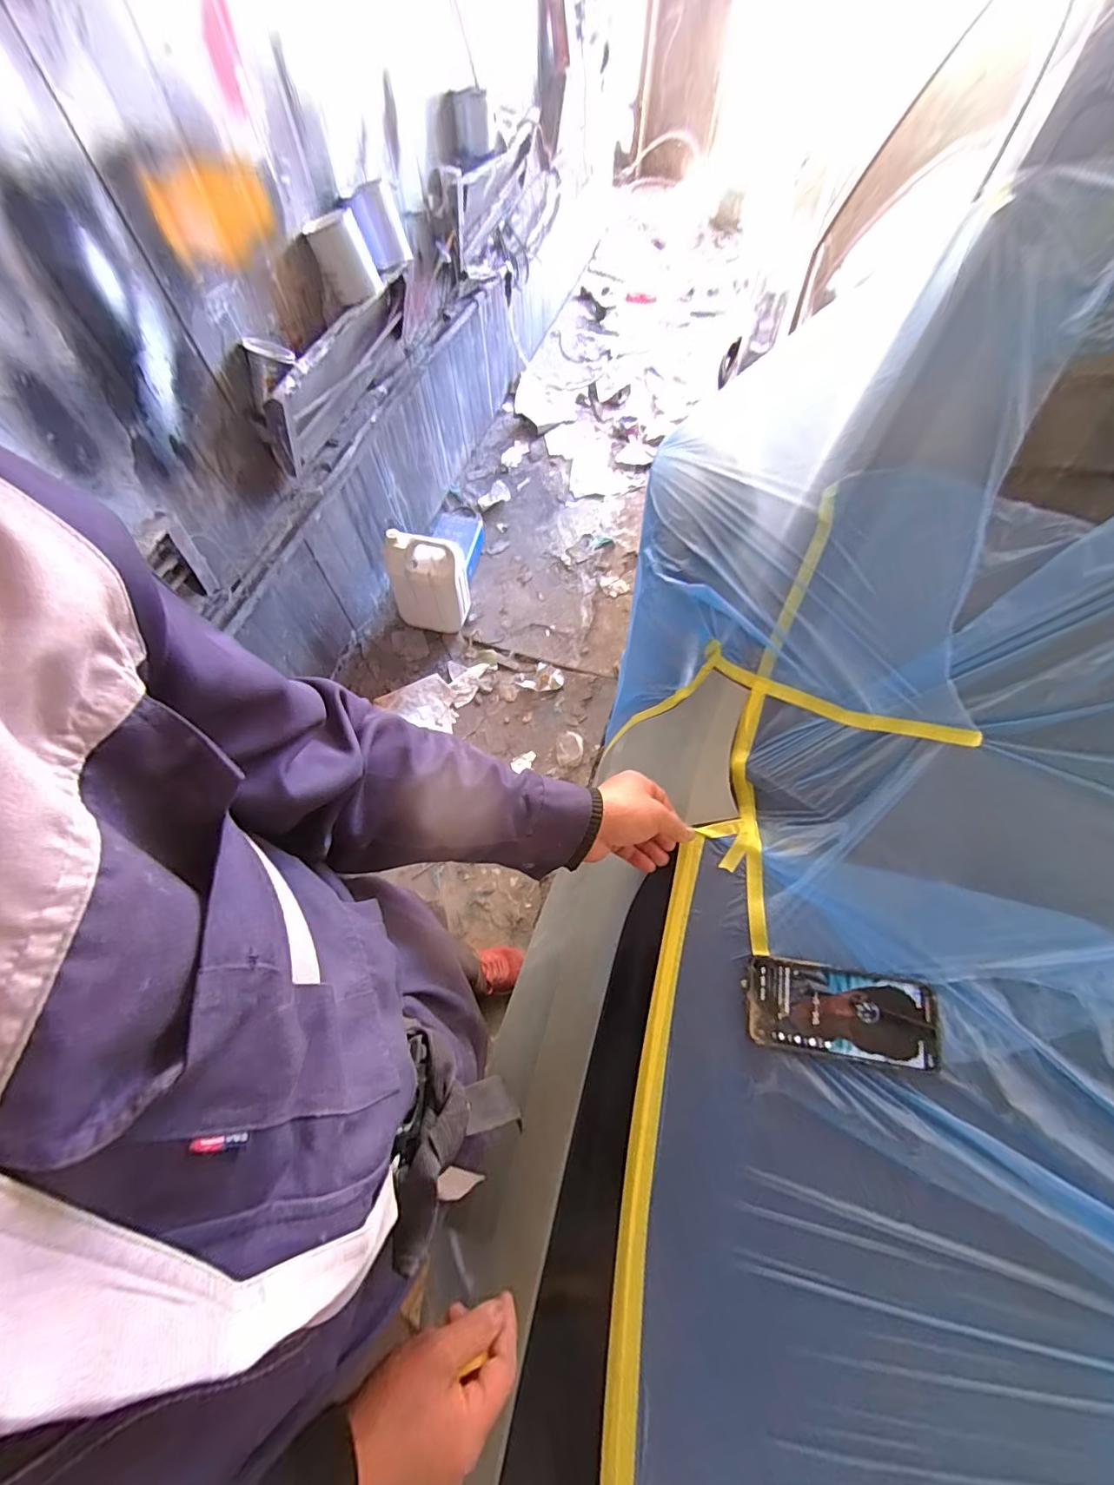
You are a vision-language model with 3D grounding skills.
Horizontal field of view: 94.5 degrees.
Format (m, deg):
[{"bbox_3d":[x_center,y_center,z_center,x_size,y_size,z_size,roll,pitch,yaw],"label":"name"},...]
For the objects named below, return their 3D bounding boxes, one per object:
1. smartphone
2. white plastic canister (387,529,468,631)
[{"bbox_3d":[0.261,0.248,0.469,0.162,0.009,0.078,6,65,4],"label":"smartphone"},{"bbox_3d":[-0.409,-0.507,1.676,0.234,0.329,0.125,-3,65,0],"label":"white plastic canister"}]

